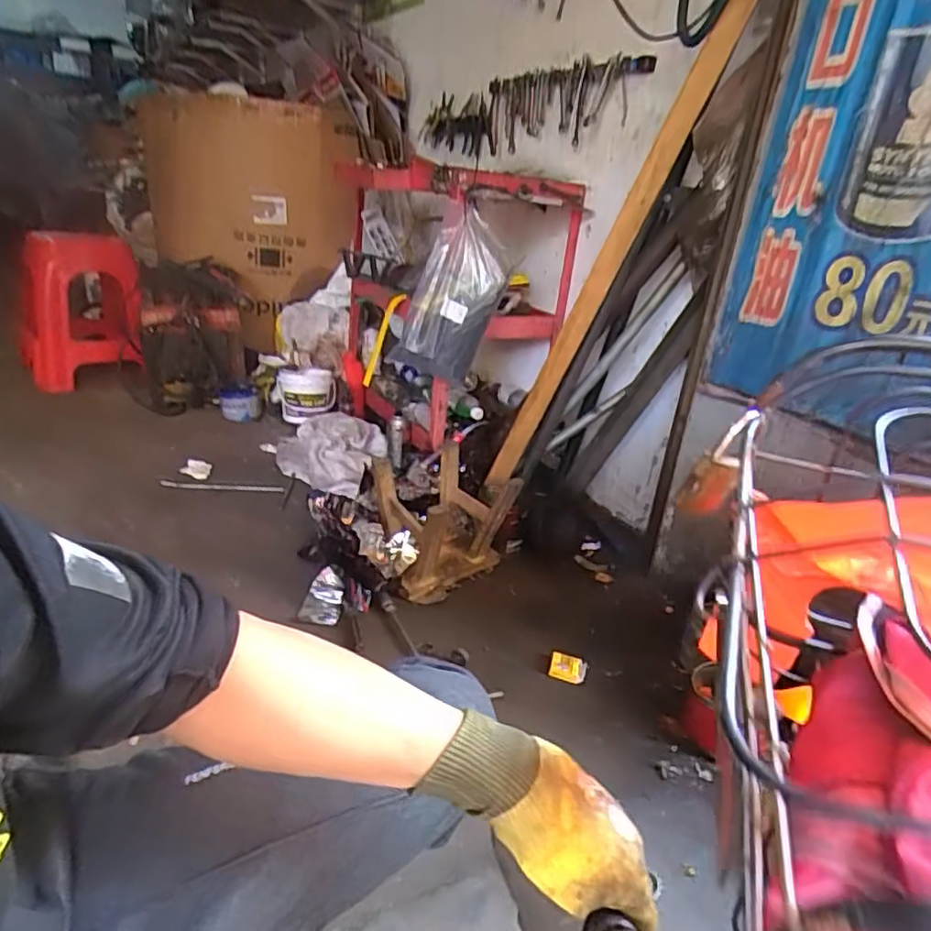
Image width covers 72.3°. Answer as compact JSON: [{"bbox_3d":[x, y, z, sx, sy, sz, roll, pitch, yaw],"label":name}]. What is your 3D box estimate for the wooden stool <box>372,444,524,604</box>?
[{"bbox_3d":[-0.060,0.110,1.279,0.224,0.217,0.205,-12,29,-37],"label":"wooden stool"}]

